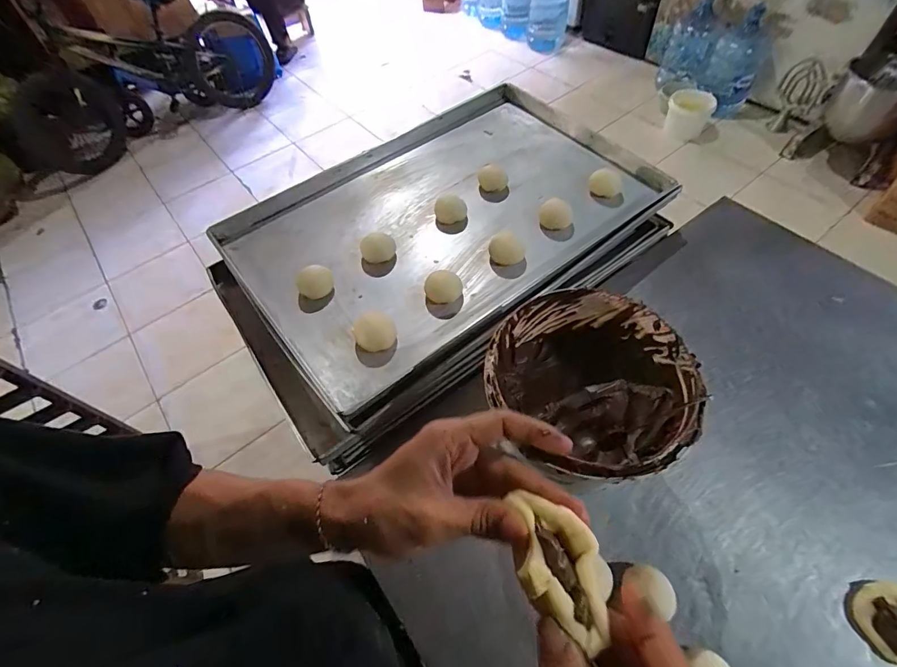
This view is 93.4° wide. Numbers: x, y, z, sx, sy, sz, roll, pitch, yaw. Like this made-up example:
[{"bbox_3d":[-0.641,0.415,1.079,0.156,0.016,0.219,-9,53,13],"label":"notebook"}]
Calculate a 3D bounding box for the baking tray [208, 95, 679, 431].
[{"bbox_3d":[0.002,-0.211,0.749,0.712,0.046,0.479,-33,59,-19],"label":"baking tray"}]

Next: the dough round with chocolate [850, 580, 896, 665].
[{"bbox_3d":[0.475,0.303,0.443,0.079,0.033,0.071,-9,56,-1],"label":"dough round with chocolate"}]

